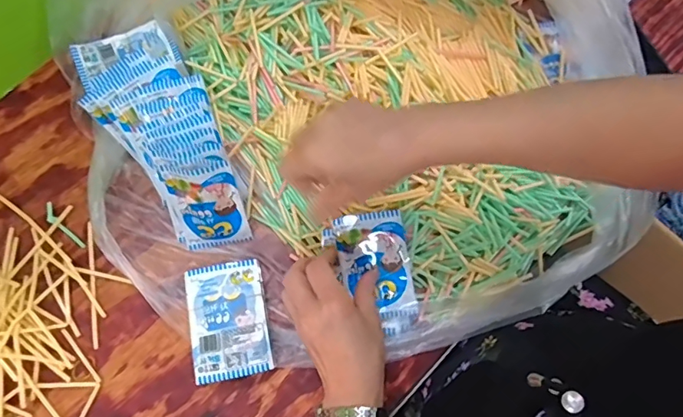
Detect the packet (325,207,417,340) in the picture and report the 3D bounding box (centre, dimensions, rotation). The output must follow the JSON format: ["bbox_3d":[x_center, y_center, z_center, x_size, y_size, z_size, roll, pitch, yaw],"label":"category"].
[{"bbox_3d":[0.029,0.060,0.465,0.078,0.018,0.109,-14,93,10],"label":"packet"}]

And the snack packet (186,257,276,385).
[{"bbox_3d":[-0.105,0.105,0.451,0.070,0.027,0.104,-10,75,-5],"label":"snack packet"}]

